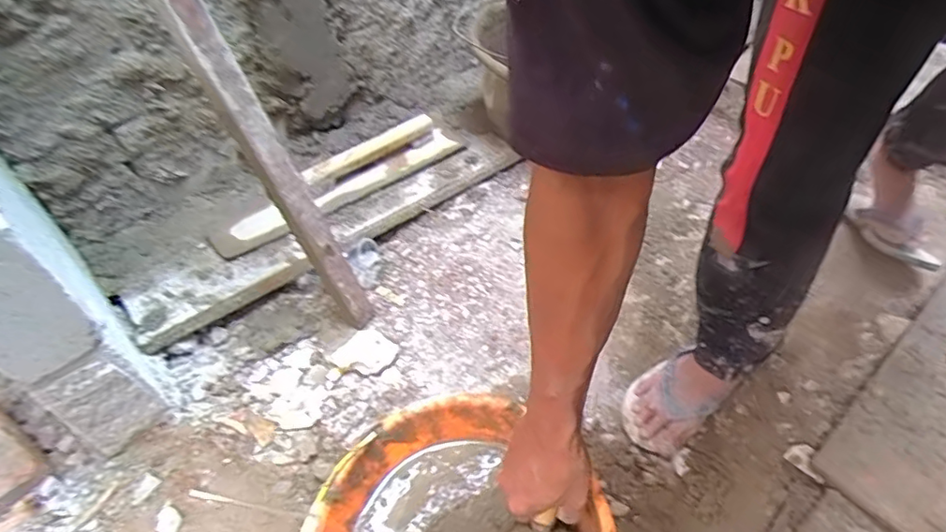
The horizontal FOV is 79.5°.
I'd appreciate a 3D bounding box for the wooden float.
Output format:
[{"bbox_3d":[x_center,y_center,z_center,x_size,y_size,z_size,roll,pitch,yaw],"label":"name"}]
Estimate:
[{"bbox_3d":[-0.246,-0.160,1.080,0.517,0.075,0.090,-36,57,-26],"label":"wooden float"}]

